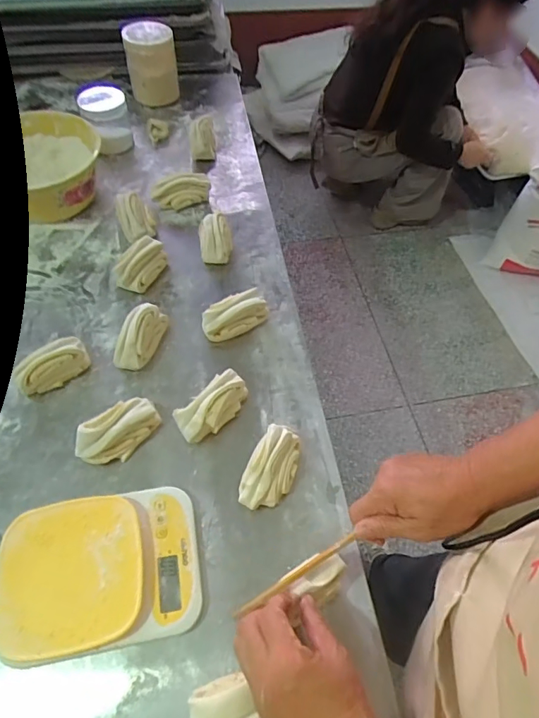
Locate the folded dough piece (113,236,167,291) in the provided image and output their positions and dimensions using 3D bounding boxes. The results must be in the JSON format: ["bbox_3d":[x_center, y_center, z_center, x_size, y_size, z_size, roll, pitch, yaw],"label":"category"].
[{"bbox_3d":[-0.194,-0.143,0.711,0.051,0.047,0.091,25,59,13],"label":"folded dough piece"}]

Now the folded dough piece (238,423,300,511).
[{"bbox_3d":[0.004,0.128,0.541,0.053,0.042,0.100,23,59,12],"label":"folded dough piece"}]

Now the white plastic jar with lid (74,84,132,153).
[{"bbox_3d":[-0.308,-0.451,0.883,0.084,0.093,0.087,1,57,-2],"label":"white plastic jar with lid"}]

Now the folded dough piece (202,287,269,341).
[{"bbox_3d":[-0.051,-0.063,0.664,0.098,0.045,0.048,-30,63,-20],"label":"folded dough piece"}]

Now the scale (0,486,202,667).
[{"bbox_3d":[-0.173,0.219,0.483,0.191,0.034,0.143,-8,58,-8],"label":"scale"}]

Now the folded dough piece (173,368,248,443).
[{"bbox_3d":[-0.070,0.060,0.585,0.045,0.045,0.100,40,63,21],"label":"folded dough piece"}]

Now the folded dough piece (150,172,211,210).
[{"bbox_3d":[-0.154,-0.291,0.806,0.103,0.047,0.051,-9,58,-9],"label":"folded dough piece"}]

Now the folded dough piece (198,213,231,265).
[{"bbox_3d":[-0.087,-0.194,0.750,0.050,0.044,0.089,-6,57,-7],"label":"folded dough piece"}]

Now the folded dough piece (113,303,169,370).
[{"bbox_3d":[-0.178,-0.033,0.637,0.049,0.050,0.100,14,57,6],"label":"folded dough piece"}]

